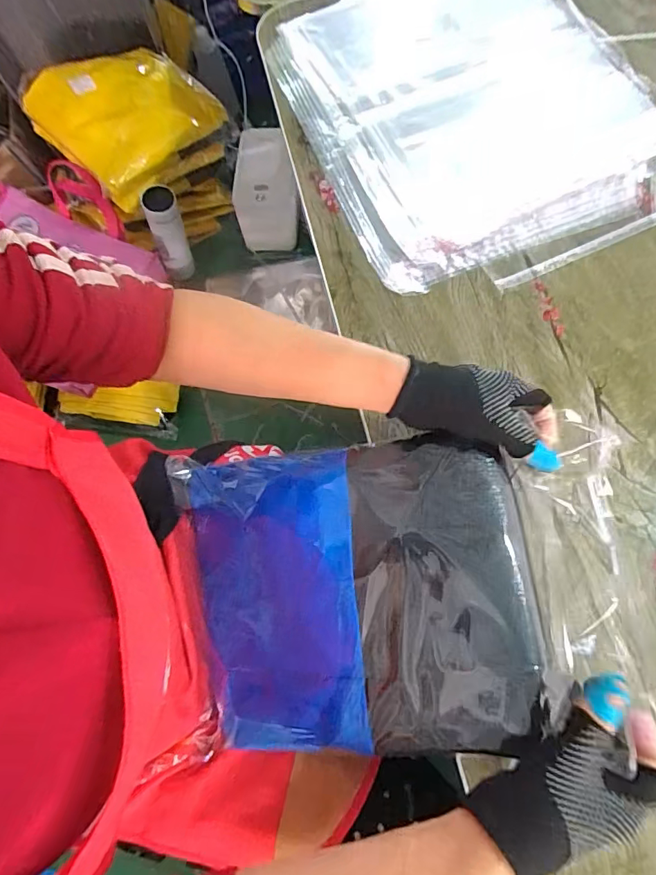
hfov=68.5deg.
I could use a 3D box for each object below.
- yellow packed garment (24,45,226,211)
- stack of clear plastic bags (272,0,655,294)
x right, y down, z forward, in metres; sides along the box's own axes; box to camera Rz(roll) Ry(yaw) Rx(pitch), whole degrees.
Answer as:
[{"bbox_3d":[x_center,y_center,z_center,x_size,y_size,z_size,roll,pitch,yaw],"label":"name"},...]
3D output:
[{"bbox_3d":[-0.356,-0.578,0.853,0.207,0.116,0.266,39,80,15],"label":"yellow packed garment"},{"bbox_3d":[0.166,-0.423,0.592,0.381,0.022,0.465,-20,72,-1],"label":"stack of clear plastic bags"}]

